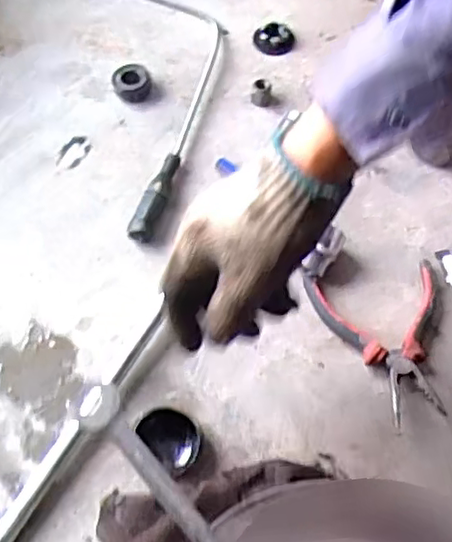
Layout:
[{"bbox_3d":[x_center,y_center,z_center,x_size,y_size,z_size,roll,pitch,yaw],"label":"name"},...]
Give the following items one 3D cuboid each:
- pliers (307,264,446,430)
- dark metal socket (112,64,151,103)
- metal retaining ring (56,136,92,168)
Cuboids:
[{"bbox_3d":[0.137,0.059,0.550,0.114,0.018,0.138,-9,61,-3],"label":"pliers"},{"bbox_3d":[-0.103,-0.204,0.698,0.039,0.022,0.038,-1,61,2],"label":"dark metal socket"},{"bbox_3d":[-0.158,-0.124,0.672,0.031,0.004,0.041,30,75,23],"label":"metal retaining ring"}]

